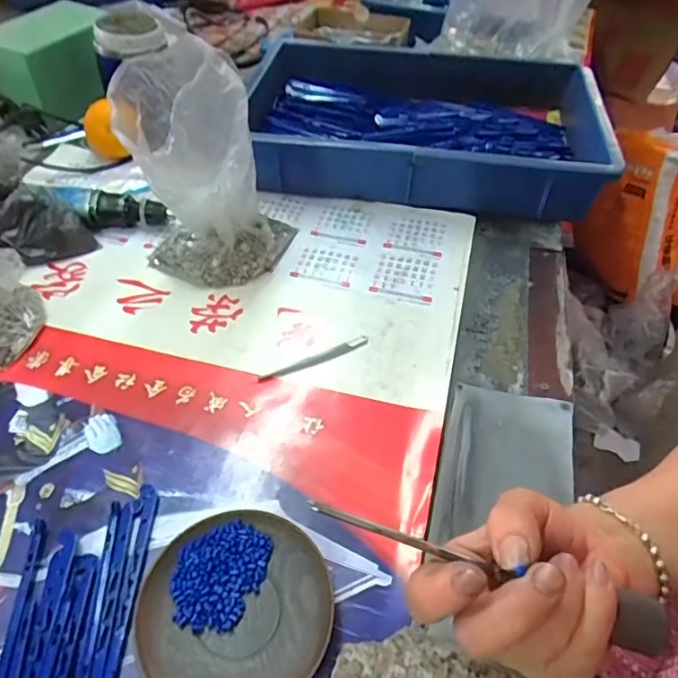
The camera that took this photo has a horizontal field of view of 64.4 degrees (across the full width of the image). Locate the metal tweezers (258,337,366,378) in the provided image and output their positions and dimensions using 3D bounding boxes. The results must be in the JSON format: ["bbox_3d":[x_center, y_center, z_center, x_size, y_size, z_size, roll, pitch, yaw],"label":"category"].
[{"bbox_3d":[-0.020,0.017,0.465,0.099,0.004,0.011,-20,52,-19],"label":"metal tweezers"}]

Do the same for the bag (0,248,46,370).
[{"bbox_3d":[-0.289,-0.026,0.463,0.064,0.057,0.069,36,57,27],"label":"bag"}]

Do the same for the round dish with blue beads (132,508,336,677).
[{"bbox_3d":[-0.062,0.164,0.328,0.113,0.016,0.112,1,48,-2],"label":"round dish with blue beads"}]

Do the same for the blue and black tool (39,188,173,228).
[{"bbox_3d":[-0.239,-0.137,0.567,0.120,0.031,0.030,6,46,-16],"label":"blue and black tool"}]

